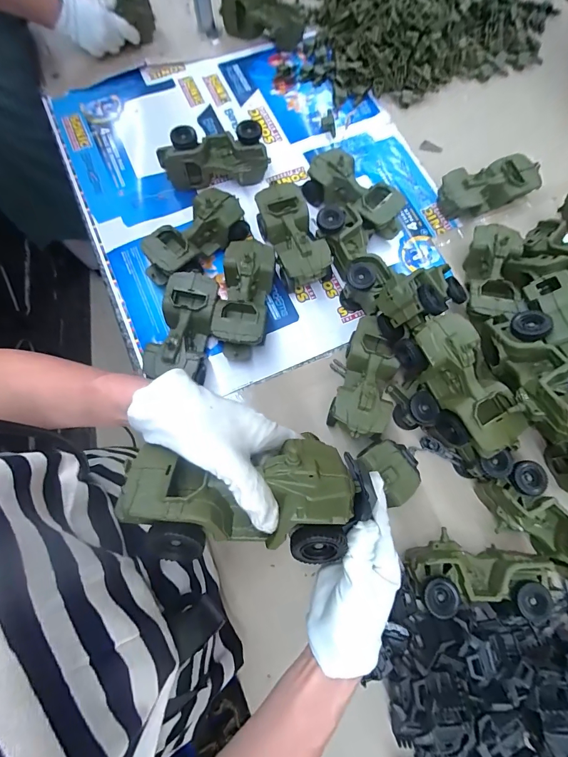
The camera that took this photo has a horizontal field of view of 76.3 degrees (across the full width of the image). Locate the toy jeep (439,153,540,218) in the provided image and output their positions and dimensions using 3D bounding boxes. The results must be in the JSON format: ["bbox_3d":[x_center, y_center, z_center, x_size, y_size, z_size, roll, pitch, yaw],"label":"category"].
[{"bbox_3d":[0.367,-0.349,0.664,0.181,0.065,0.080,-16,75,-5],"label":"toy jeep"}]

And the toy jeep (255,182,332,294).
[{"bbox_3d":[0.015,-0.235,0.613,0.086,0.078,0.177,-19,75,-6],"label":"toy jeep"}]

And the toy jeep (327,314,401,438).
[{"bbox_3d":[0.122,0.001,0.547,0.091,0.079,0.176,15,74,4],"label":"toy jeep"}]

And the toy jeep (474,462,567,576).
[{"bbox_3d":[0.352,0.198,0.491,0.176,0.071,0.087,43,78,11],"label":"toy jeep"}]

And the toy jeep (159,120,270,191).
[{"bbox_3d":[-0.126,-0.394,0.654,0.189,0.080,0.072,-7,74,-3],"label":"toy jeep"}]

